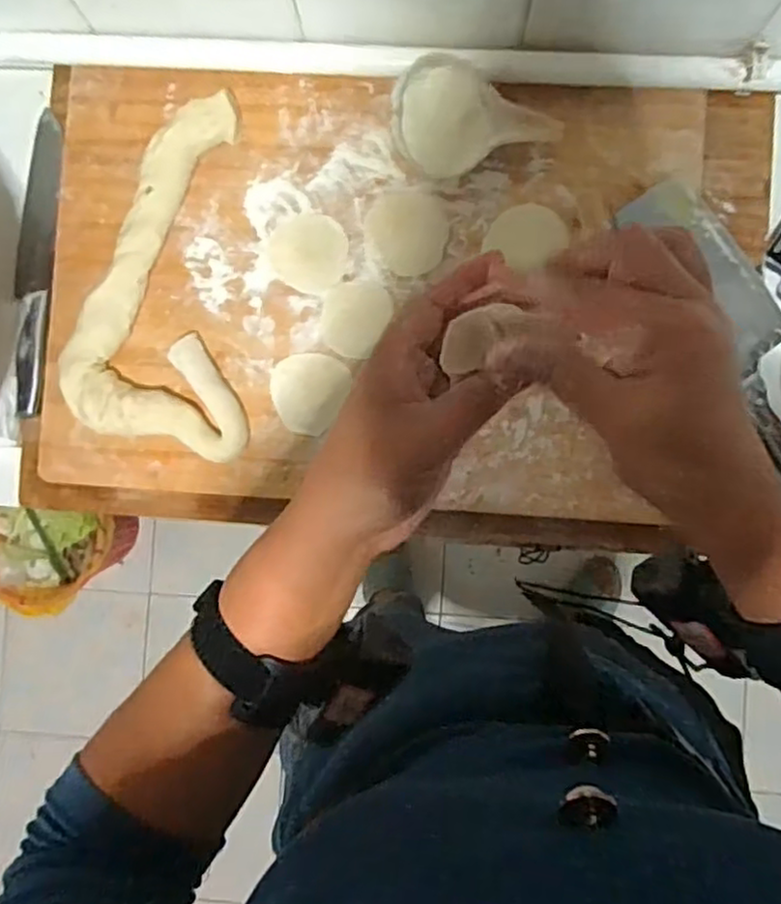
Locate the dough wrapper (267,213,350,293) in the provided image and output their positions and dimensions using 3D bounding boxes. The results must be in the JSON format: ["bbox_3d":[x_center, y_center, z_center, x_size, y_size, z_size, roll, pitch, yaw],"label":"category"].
[{"bbox_3d":[-0.078,-0.190,0.655,0.070,0.010,0.071,0,88,3],"label":"dough wrapper"}]

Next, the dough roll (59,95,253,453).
[{"bbox_3d":[-0.217,-0.156,0.637,0.154,0.031,0.319,-1,88,3],"label":"dough roll"}]

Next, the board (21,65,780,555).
[{"bbox_3d":[-0.001,-0.137,0.645,0.673,0.043,0.420,5,88,3],"label":"board"}]

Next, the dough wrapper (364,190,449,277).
[{"bbox_3d":[0.015,-0.206,0.653,0.076,0.004,0.074,7,101,7],"label":"dough wrapper"}]

